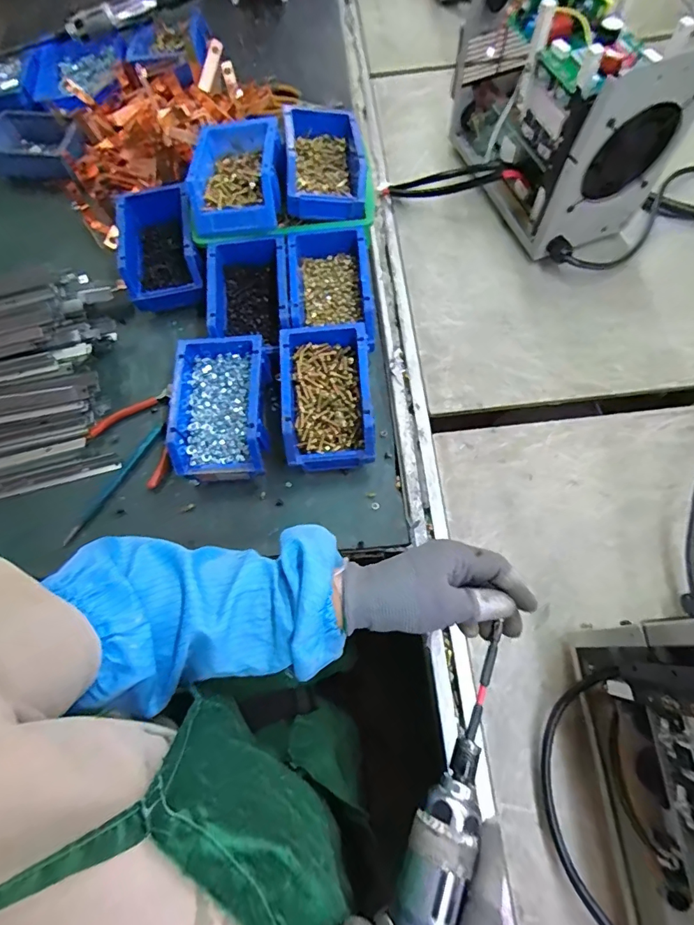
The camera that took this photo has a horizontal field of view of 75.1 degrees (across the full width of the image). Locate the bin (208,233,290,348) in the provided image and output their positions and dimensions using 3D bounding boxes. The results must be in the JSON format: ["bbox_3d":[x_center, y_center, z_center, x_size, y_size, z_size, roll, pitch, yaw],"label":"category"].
[{"bbox_3d":[-0.124,-0.217,0.583,0.096,0.058,0.142,-7,68,1],"label":"bin"}]

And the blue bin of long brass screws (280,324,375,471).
[{"bbox_3d":[-0.022,-0.075,0.536,0.103,0.073,0.165,-4,68,2],"label":"blue bin of long brass screws"}]

